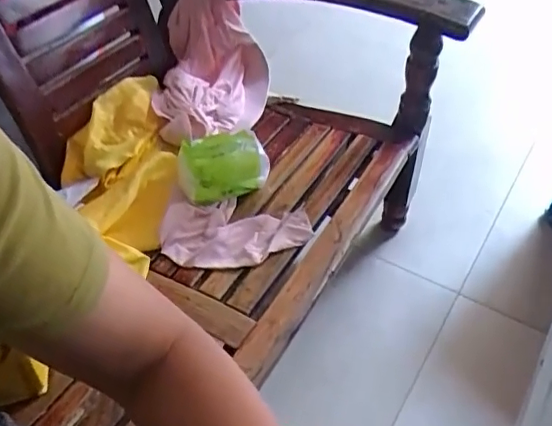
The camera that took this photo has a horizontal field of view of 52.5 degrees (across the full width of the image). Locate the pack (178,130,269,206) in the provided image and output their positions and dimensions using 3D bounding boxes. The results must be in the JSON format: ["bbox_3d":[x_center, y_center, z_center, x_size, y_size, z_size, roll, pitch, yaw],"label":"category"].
[{"bbox_3d":[-0.079,-0.075,0.855,0.143,0.070,0.078,-18,48,-17],"label":"pack"}]

